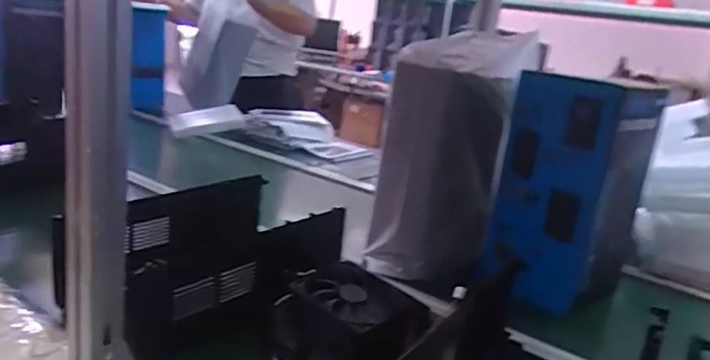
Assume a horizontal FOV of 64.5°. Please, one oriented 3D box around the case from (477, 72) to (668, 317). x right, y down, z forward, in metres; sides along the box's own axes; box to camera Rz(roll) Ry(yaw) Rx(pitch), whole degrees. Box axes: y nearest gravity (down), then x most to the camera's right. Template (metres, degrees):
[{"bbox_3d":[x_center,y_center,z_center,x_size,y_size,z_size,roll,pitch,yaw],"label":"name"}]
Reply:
[{"bbox_3d":[0.370,0.008,0.963,0.205,0.362,0.178,-7,21,-41],"label":"case"}]

